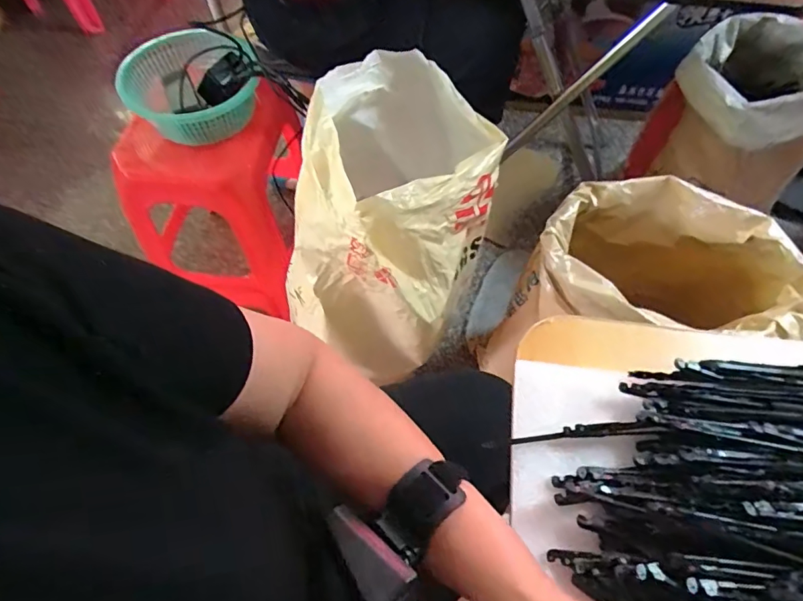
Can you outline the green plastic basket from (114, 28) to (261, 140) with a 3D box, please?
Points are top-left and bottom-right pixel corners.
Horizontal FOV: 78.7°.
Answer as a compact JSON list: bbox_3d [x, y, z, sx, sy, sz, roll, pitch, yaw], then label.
[{"bbox_3d":[-0.389,-0.407,0.895,0.239,0.111,0.241,-16,61,-9],"label":"green plastic basket"}]

